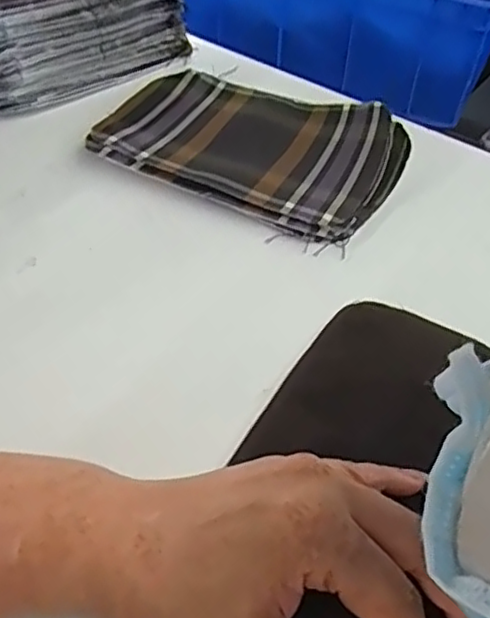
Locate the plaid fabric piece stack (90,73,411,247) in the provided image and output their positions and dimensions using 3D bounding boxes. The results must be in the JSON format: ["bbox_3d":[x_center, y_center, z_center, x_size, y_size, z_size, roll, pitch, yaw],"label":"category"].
[{"bbox_3d":[0.003,-0.120,0.473,0.213,0.035,0.139,23,44,17],"label":"plaid fabric piece stack"}]

